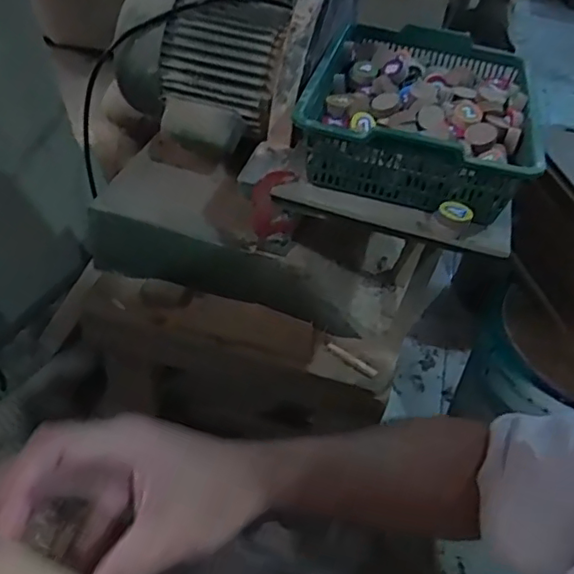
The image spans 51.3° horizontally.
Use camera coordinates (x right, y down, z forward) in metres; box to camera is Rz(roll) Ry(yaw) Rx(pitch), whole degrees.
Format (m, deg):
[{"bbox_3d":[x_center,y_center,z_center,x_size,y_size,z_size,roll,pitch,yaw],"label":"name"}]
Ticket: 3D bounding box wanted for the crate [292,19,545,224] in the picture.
[{"bbox_3d":[0.140,-0.188,0.651,0.232,0.076,0.289,11,43,2],"label":"crate"}]

